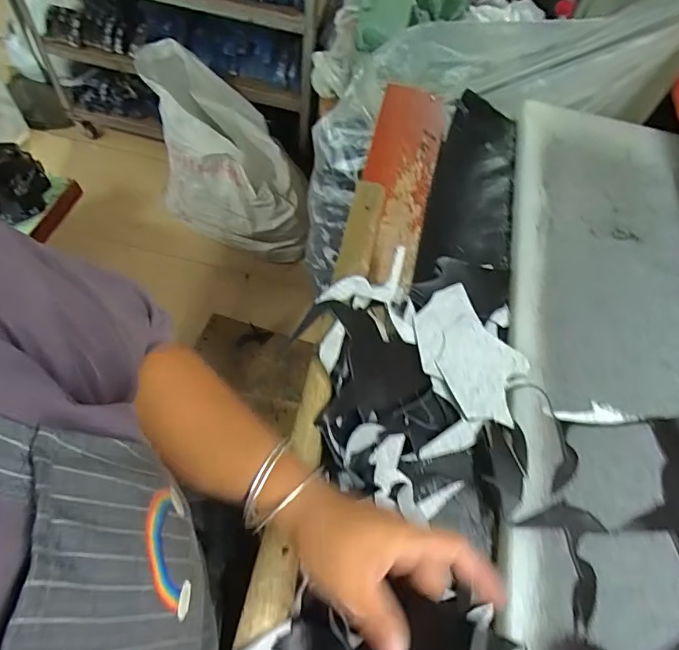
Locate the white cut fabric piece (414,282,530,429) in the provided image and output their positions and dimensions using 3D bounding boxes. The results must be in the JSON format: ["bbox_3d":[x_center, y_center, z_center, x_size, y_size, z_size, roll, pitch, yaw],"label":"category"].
[{"bbox_3d":[0.152,0.037,0.551,0.110,0.014,0.168,-29,67,-19],"label":"white cut fabric piece"}]

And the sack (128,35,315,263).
[{"bbox_3d":[-0.405,-0.582,1.695,0.504,0.619,0.407,-3,61,-6],"label":"sack"}]

